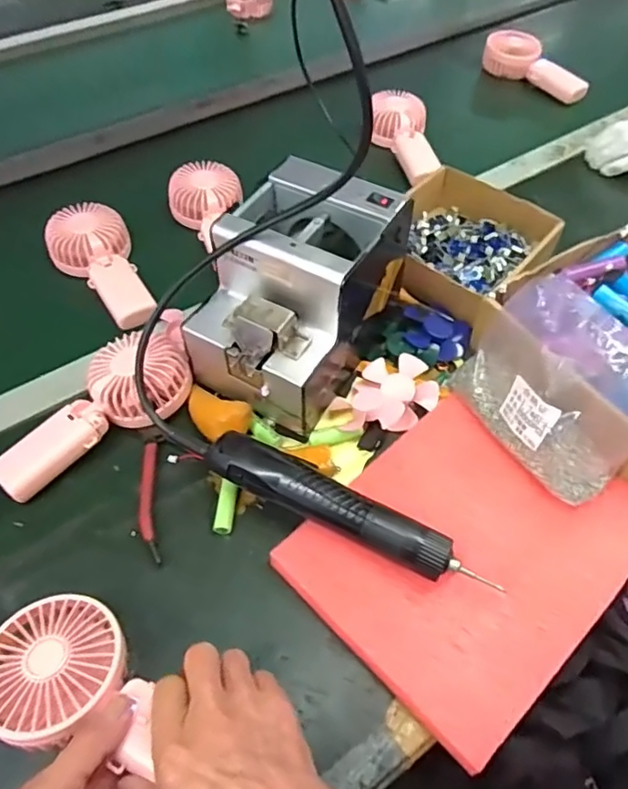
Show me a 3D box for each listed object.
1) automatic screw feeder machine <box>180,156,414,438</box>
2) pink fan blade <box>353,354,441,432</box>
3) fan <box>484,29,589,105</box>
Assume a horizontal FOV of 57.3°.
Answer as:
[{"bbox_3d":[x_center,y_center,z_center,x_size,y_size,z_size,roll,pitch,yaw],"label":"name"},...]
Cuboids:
[{"bbox_3d":[-0.016,-0.091,0.522,0.129,0.143,0.179,27,57,19],"label":"automatic screw feeder machine"},{"bbox_3d":[0.077,-0.001,0.530,0.073,0.021,0.079,0,53,0],"label":"pink fan blade"},{"bbox_3d":[0.348,-0.516,0.907,0.070,0.054,0.170,-24,56,-17],"label":"fan"}]

